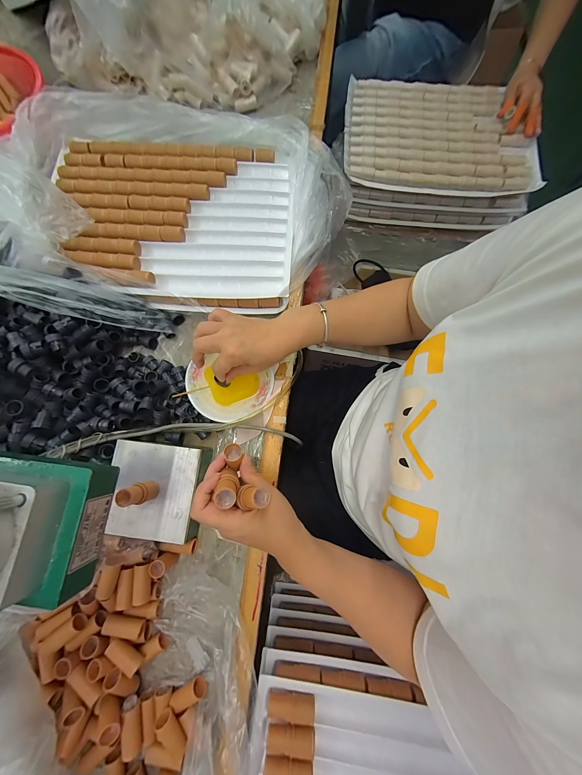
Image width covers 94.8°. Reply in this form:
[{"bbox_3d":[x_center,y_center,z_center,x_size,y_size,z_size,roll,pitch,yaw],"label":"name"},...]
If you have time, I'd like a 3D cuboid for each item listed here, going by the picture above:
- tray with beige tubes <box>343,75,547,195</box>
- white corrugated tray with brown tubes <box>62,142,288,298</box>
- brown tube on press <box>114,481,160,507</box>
[{"bbox_3d":[0.354,-0.604,0.641,0.435,0.030,0.291,6,79,0],"label":"tray with beige tubes"},{"bbox_3d":[-0.203,-0.302,0.464,0.393,0.025,0.308,1,78,1],"label":"white corrugated tray with brown tubes"},{"bbox_3d":[-0.189,0.132,0.333,0.024,0.055,0.024,-16,78,-3],"label":"brown tube on press"}]

